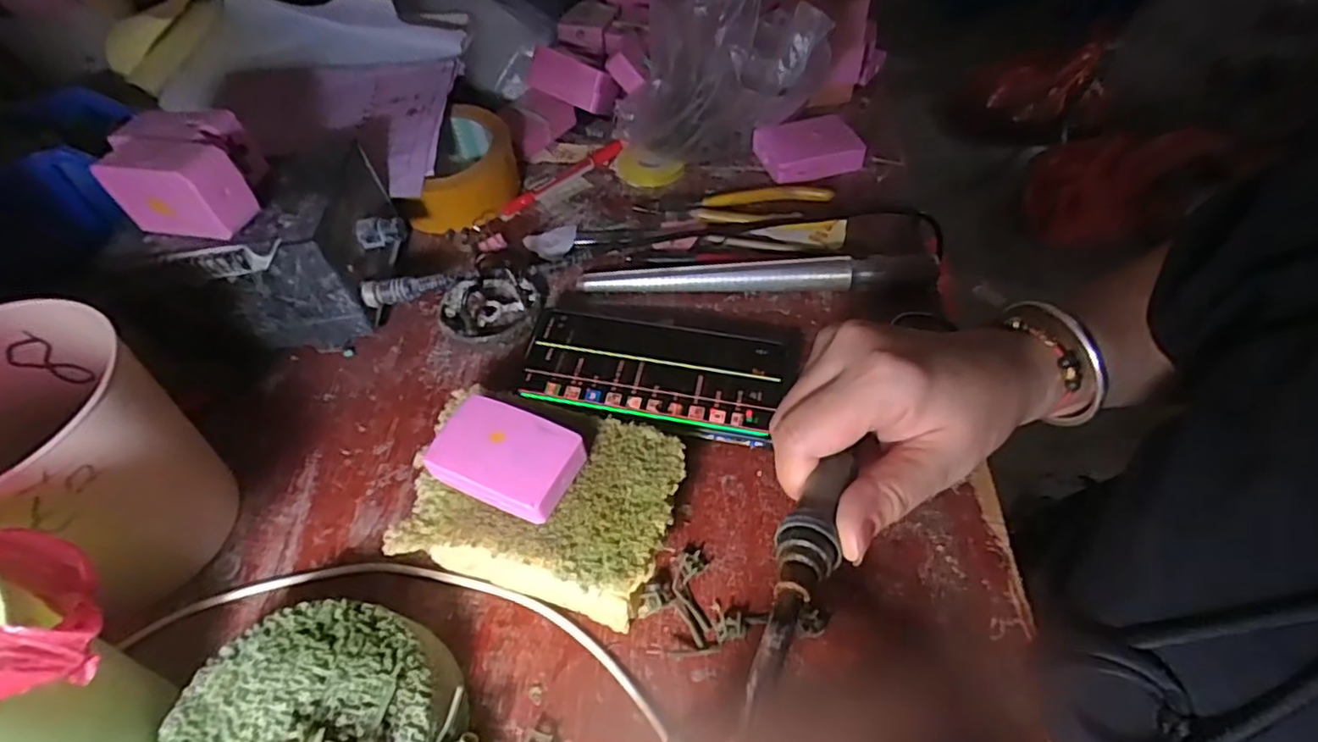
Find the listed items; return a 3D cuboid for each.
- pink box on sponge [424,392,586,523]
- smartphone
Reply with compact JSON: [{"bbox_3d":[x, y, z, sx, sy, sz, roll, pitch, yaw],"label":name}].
[{"bbox_3d":[-0.073,0.043,0.307,0.068,0.017,0.048,20,54,18],"label":"pink box on sponge"},{"bbox_3d":[-0.002,-0.001,0.389,0.156,0.008,0.081,8,52,5],"label":"smartphone"}]

